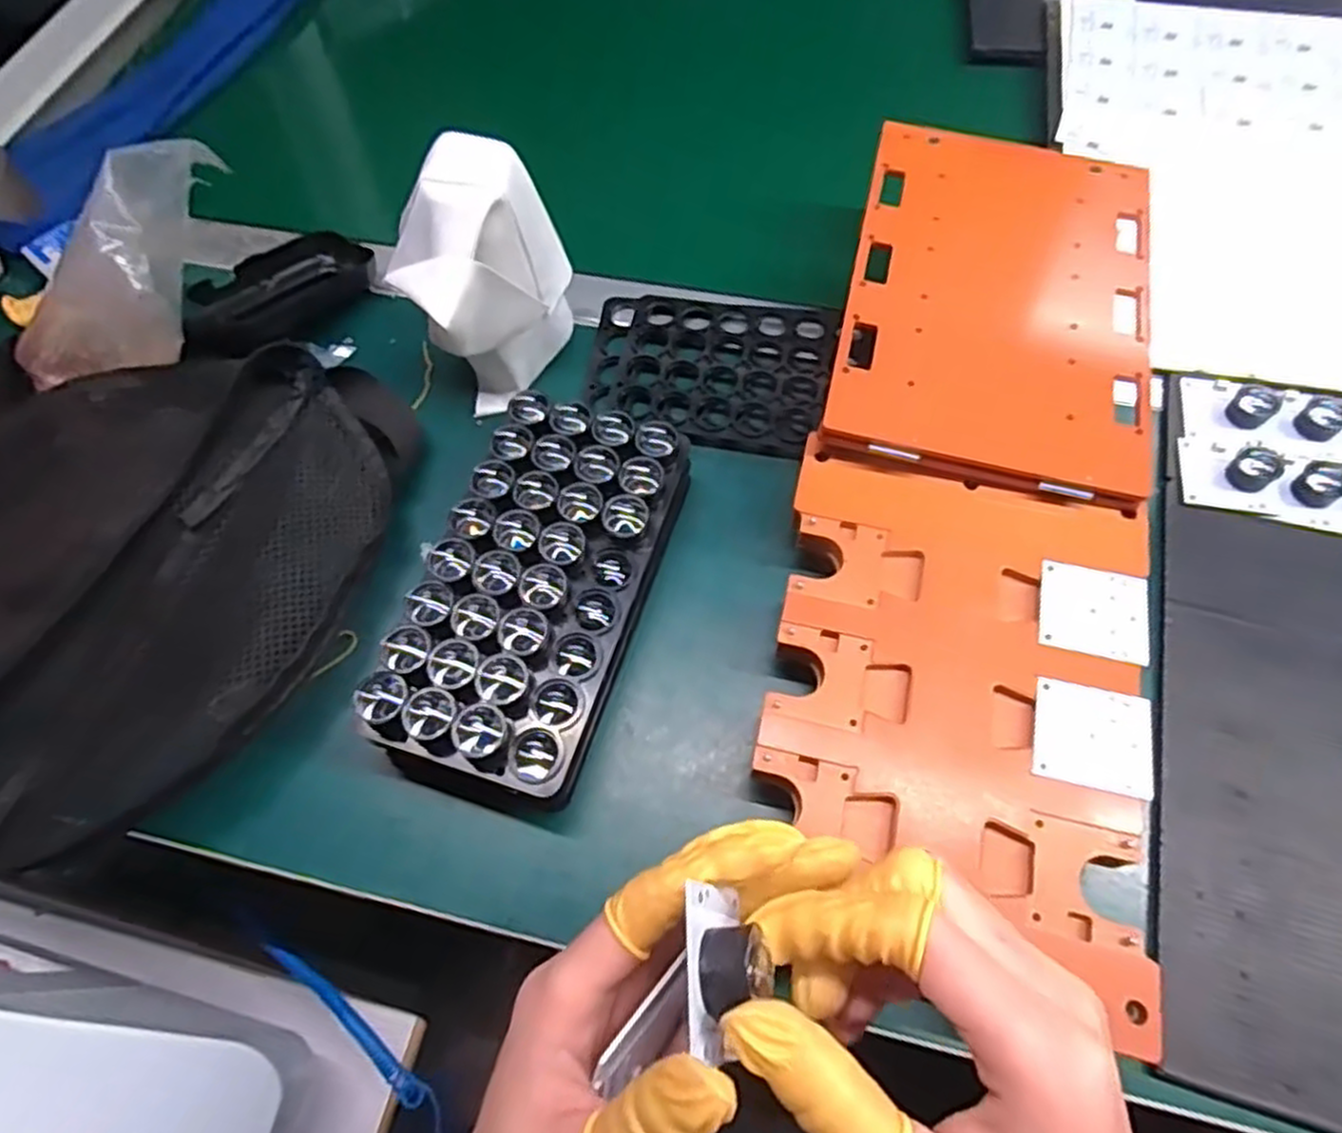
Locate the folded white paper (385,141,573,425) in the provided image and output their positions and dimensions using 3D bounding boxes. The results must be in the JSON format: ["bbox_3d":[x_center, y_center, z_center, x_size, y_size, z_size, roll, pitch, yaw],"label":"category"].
[{"bbox_3d":[-0.103,-0.156,0.419,0.061,0.115,0.098,32,69,17],"label":"folded white paper"}]

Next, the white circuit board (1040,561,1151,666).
[{"bbox_3d":[0.197,0.020,0.354,0.047,0.004,0.045,12,65,9],"label":"white circuit board"}]

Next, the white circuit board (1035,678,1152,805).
[{"bbox_3d":[0.181,0.073,0.325,0.046,0.004,0.044,12,65,9],"label":"white circuit board"}]

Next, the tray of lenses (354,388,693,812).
[{"bbox_3d":[-0.064,0.010,0.373,0.097,0.046,0.190,16,65,11],"label":"tray of lenses"}]

